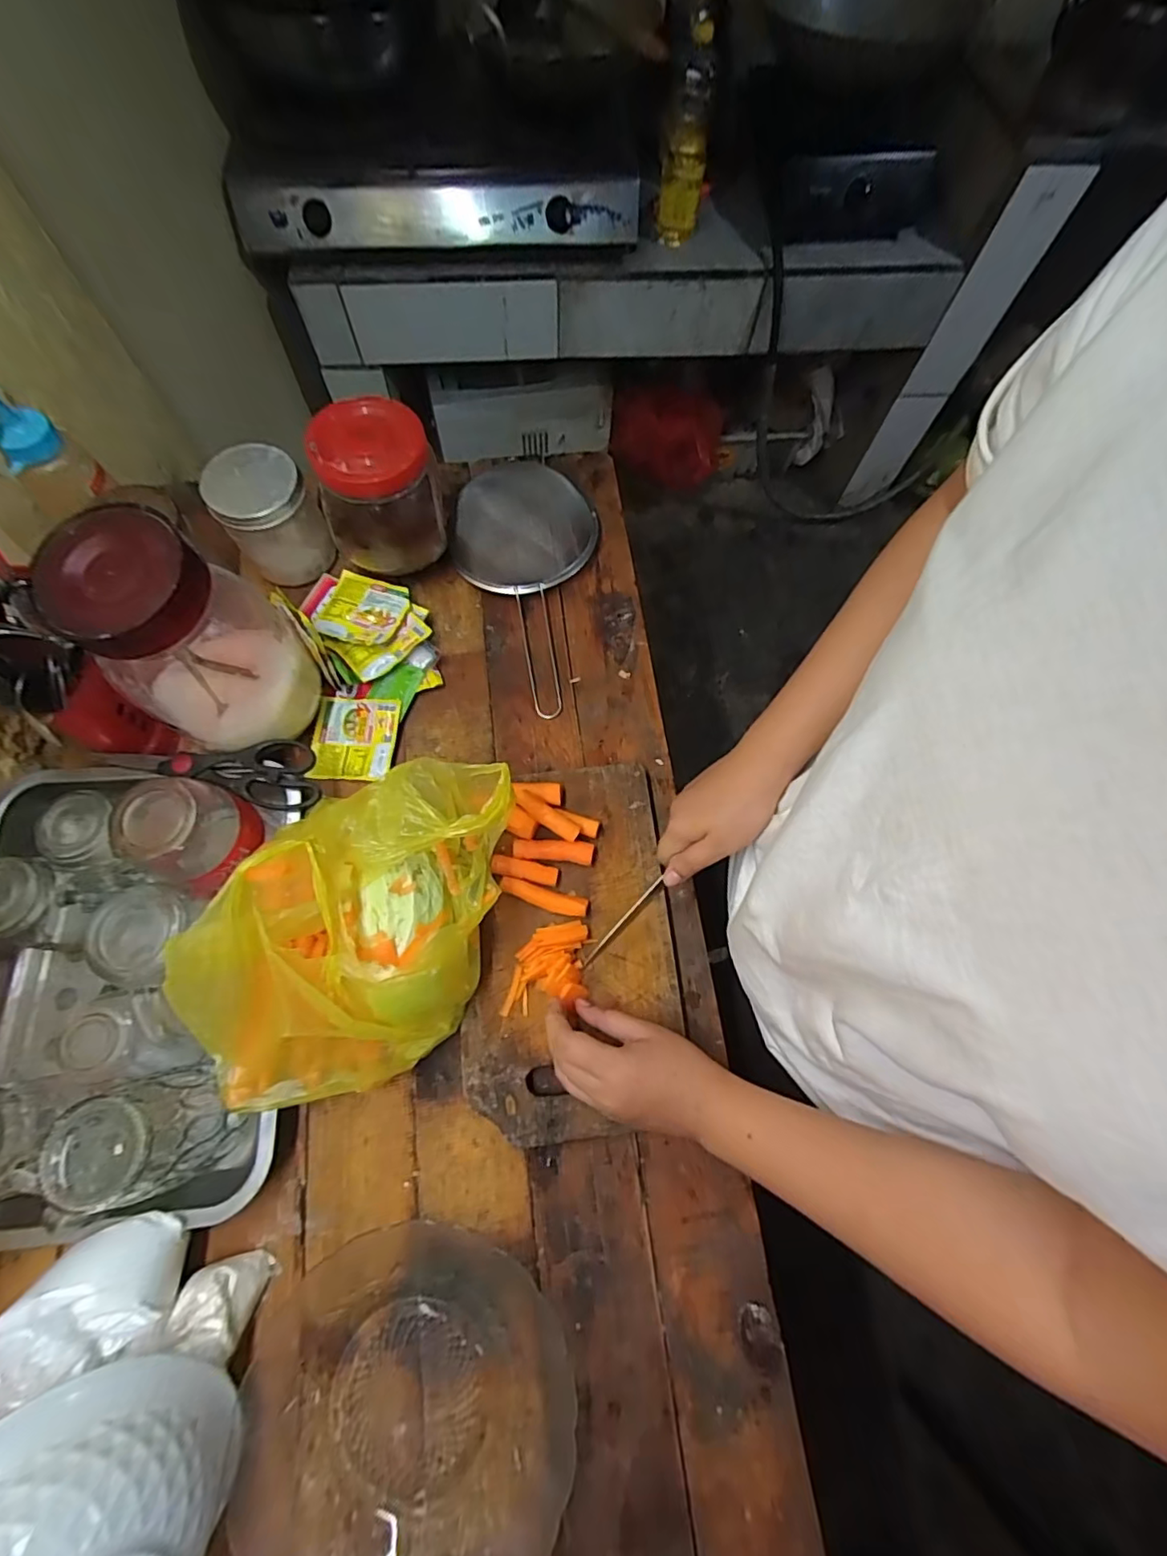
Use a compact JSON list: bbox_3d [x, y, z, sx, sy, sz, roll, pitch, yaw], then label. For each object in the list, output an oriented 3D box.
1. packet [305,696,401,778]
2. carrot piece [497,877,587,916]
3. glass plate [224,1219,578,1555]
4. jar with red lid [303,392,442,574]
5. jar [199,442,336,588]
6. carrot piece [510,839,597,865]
[{"bbox_3d":[-0.222,-0.040,0.554,0.080,0.014,0.081,2,70,-1],"label":"packet"},{"bbox_3d":[-0.034,0.102,0.491,0.076,0.007,0.017,16,70,4],"label":"carrot piece"},{"bbox_3d":[-0.118,0.425,0.381,0.208,0.036,0.206,1,70,-2],"label":"glass plate"},{"bbox_3d":[-0.194,-0.278,0.552,0.101,0.115,0.095,1,70,-2],"label":"jar with red lid"},{"bbox_3d":[-0.308,-0.257,0.568,0.084,0.101,0.076,-32,74,-13],"label":"jar"},{"bbox_3d":[-0.026,0.063,0.501,0.070,0.012,0.018,5,70,0],"label":"carrot piece"}]

